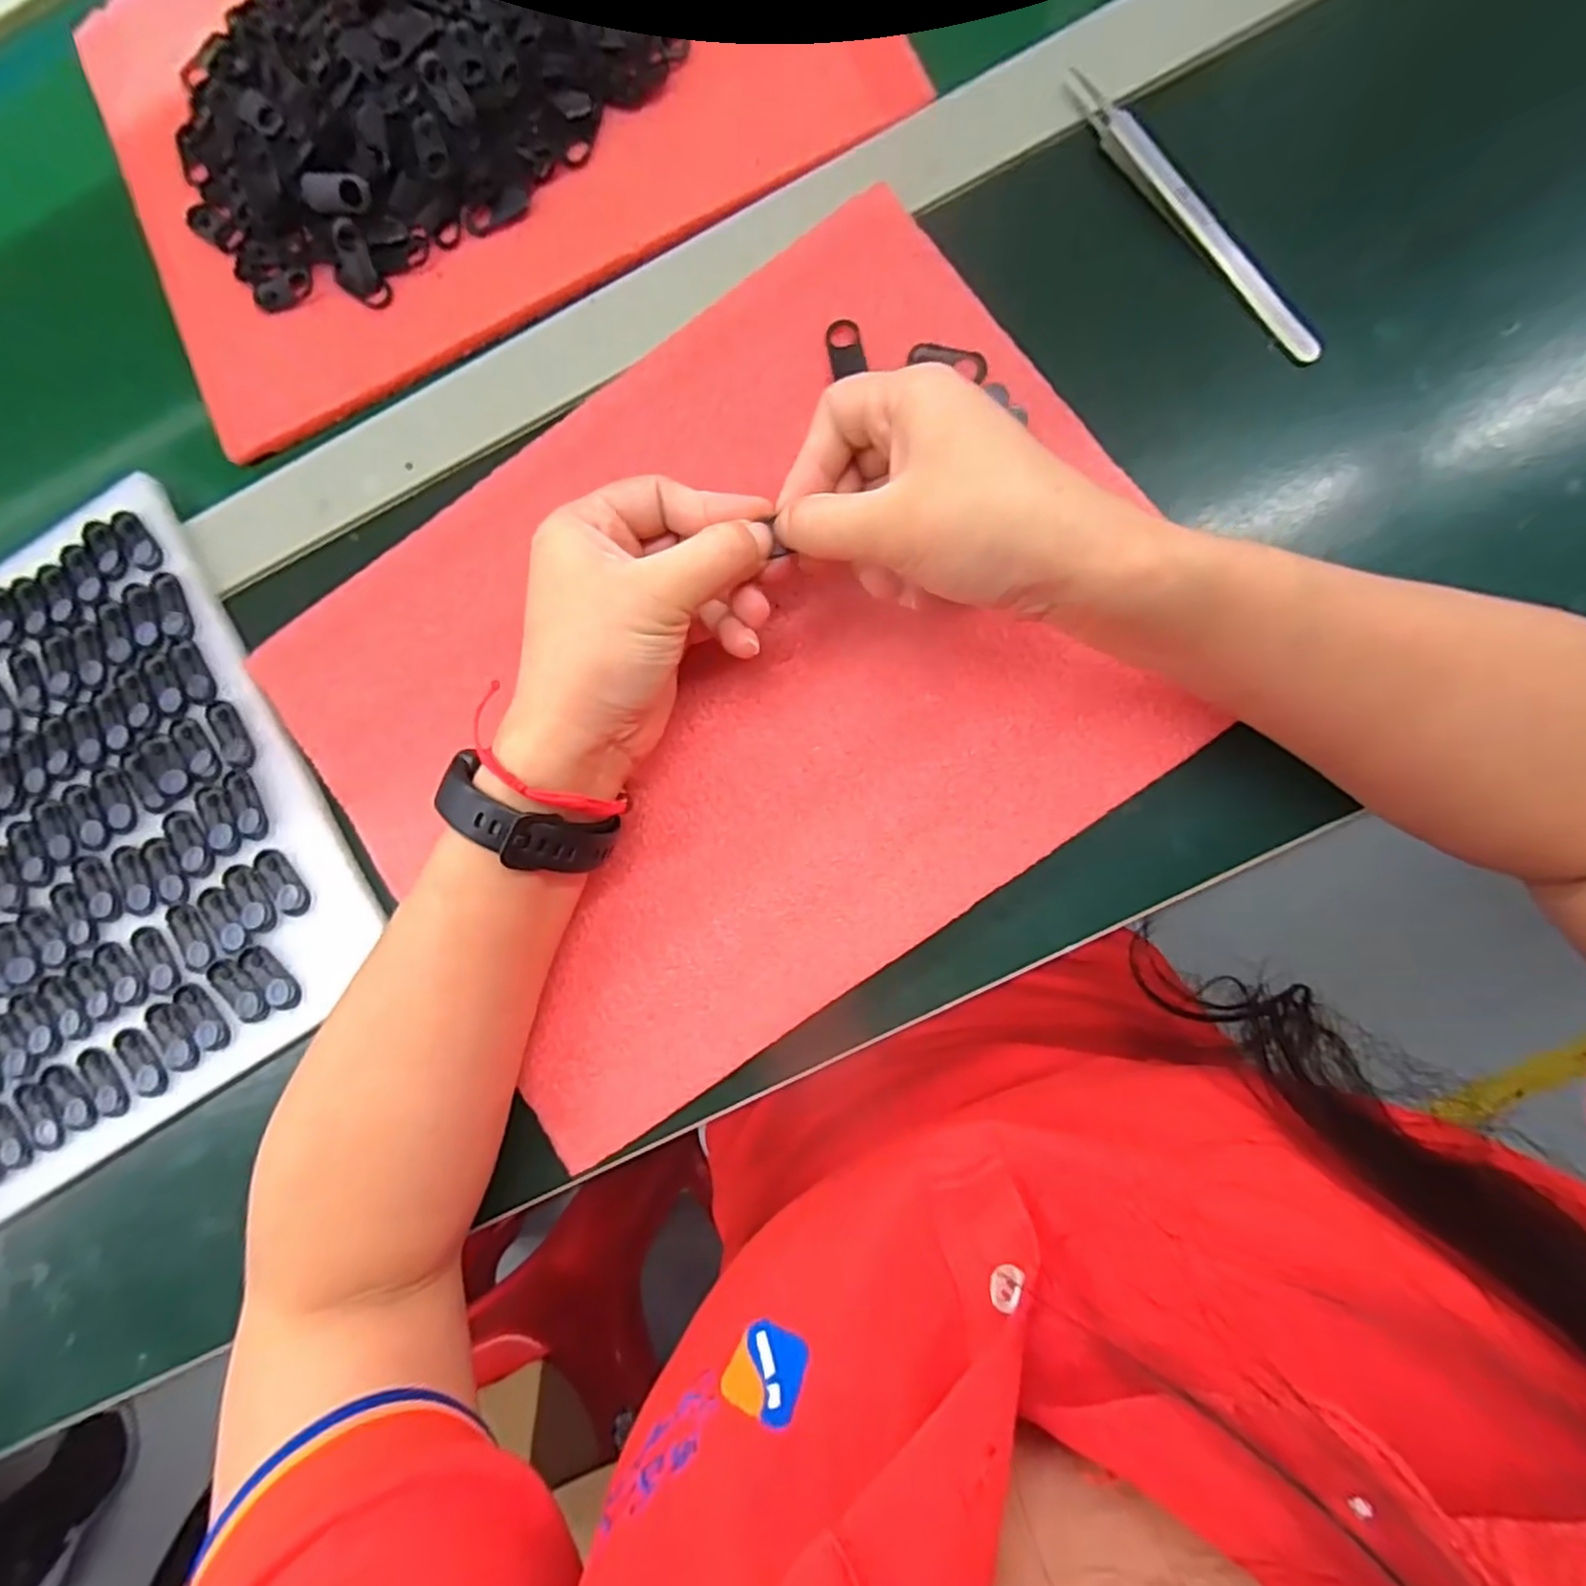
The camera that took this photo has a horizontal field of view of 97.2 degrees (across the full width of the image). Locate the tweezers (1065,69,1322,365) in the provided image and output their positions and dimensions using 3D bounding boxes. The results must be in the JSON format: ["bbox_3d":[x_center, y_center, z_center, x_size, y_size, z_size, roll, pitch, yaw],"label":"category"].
[{"bbox_3d":[0.155,-0.225,0.270,0.009,0.008,0.145,-38,84,2],"label":"tweezers"}]

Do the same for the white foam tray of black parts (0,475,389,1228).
[{"bbox_3d":[-0.361,0.051,0.309,0.321,0.014,0.249,-31,84,3],"label":"white foam tray of black parts"}]

